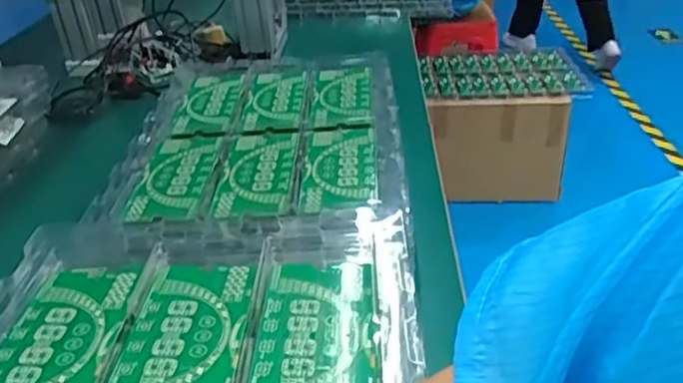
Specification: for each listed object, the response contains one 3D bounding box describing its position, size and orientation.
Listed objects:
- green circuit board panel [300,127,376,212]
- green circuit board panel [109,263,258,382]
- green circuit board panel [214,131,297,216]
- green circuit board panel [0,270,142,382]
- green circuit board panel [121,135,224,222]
[{"bbox_3d":[-0.005,-0.042,1.010,0.107,0.010,0.233,-4,36,3],"label":"green circuit board panel"},{"bbox_3d":[-0.156,0.143,0.646,0.112,0.008,0.233,-4,28,4],"label":"green circuit board panel"},{"bbox_3d":[-0.132,-0.034,1.030,0.110,0.011,0.266,-4,34,4],"label":"green circuit board panel"},{"bbox_3d":[-0.283,0.152,0.648,0.112,0.004,0.237,0,31,4],"label":"green circuit board panel"},{"bbox_3d":[-0.263,-0.027,1.033,0.107,0.010,0.257,-1,36,4],"label":"green circuit board panel"}]

